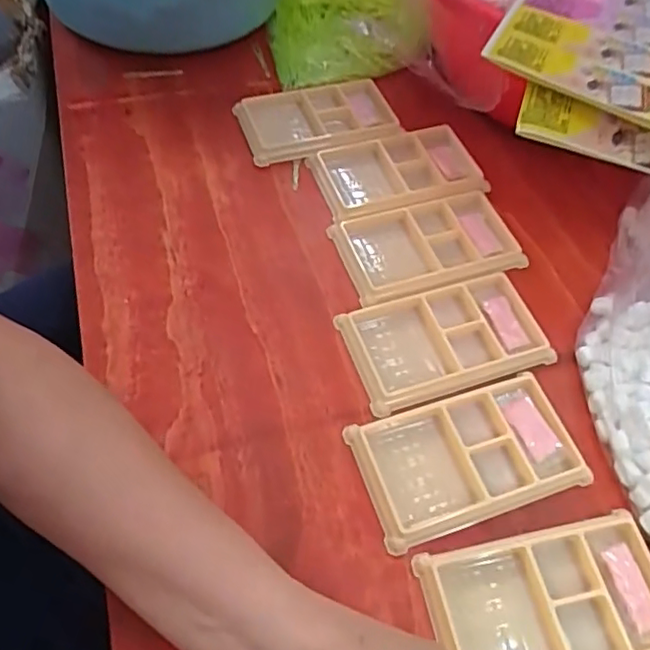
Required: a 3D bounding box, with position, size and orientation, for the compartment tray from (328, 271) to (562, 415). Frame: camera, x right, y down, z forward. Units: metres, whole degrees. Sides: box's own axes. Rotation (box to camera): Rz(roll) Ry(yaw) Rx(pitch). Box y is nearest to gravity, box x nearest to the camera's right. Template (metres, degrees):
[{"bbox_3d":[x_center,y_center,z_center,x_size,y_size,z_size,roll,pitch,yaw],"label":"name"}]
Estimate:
[{"bbox_3d":[0.084,0.009,0.417,0.130,0.011,0.077,-16,61,-12],"label":"compartment tray"}]

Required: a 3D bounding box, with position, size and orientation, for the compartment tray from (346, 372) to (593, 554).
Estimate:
[{"bbox_3d":[0.089,0.081,0.371,0.133,0.009,0.077,-16,60,-12],"label":"compartment tray"}]

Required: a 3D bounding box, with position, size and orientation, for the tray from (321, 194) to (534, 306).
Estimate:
[{"bbox_3d":[0.078,-0.064,0.461,0.133,0.011,0.085,-13,60,-11],"label":"tray"}]

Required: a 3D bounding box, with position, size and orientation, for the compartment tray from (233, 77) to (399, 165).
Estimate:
[{"bbox_3d":[-0.005,-0.183,0.523,0.131,0.016,0.078,-18,61,-13],"label":"compartment tray"}]

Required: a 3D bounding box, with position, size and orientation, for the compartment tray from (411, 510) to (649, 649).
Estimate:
[{"bbox_3d":[0.126,0.154,0.328,0.132,0.008,0.078,-8,59,-8],"label":"compartment tray"}]

